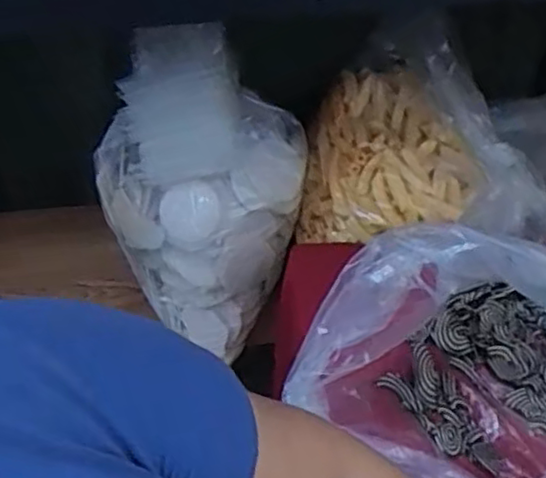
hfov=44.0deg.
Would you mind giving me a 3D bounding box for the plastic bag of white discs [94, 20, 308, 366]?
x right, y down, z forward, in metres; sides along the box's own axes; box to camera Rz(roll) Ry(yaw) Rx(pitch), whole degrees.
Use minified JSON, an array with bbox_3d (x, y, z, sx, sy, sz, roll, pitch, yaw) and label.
[{"bbox_3d":[-0.073,-0.059,0.797,0.215,0.295,0.195,-35,56,-28],"label":"plastic bag of white discs"}]

